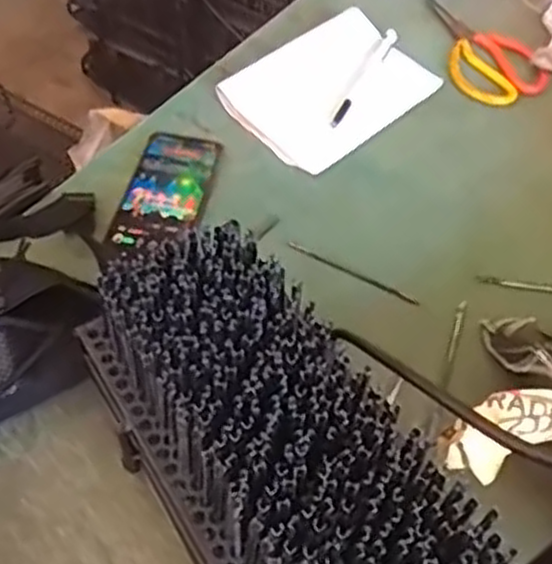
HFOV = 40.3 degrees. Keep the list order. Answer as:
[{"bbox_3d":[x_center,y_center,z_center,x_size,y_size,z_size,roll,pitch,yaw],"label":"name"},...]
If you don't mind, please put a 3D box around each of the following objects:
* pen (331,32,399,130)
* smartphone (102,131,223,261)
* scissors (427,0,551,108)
[{"bbox_3d":[0.091,-0.214,0.781,0.016,0.009,0.155,24,58,16],"label":"pen"},{"bbox_3d":[-0.099,-0.081,0.682,0.071,0.009,0.154,11,55,7],"label":"smartphone"},{"bbox_3d":[0.225,-0.259,0.829,0.094,0.015,0.168,-14,56,-10],"label":"scissors"}]

